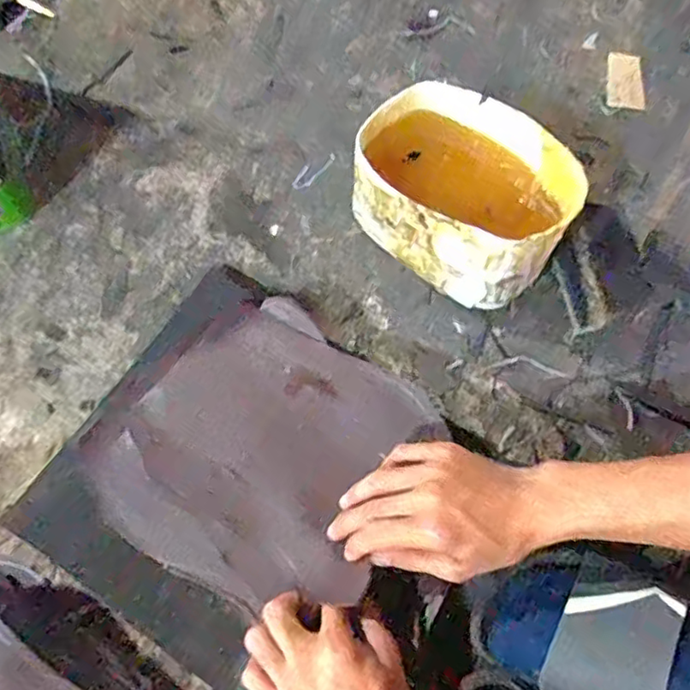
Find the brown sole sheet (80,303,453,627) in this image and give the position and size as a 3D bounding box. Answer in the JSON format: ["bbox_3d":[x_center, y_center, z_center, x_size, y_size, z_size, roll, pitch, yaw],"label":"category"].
[{"bbox_3d":[-0.066,0.089,0.501,0.235,0.025,0.231,36,76,17],"label":"brown sole sheet"}]

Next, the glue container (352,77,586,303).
[{"bbox_3d":[0.105,-0.133,0.574,0.193,0.136,0.132,33,70,11],"label":"glue container"}]

